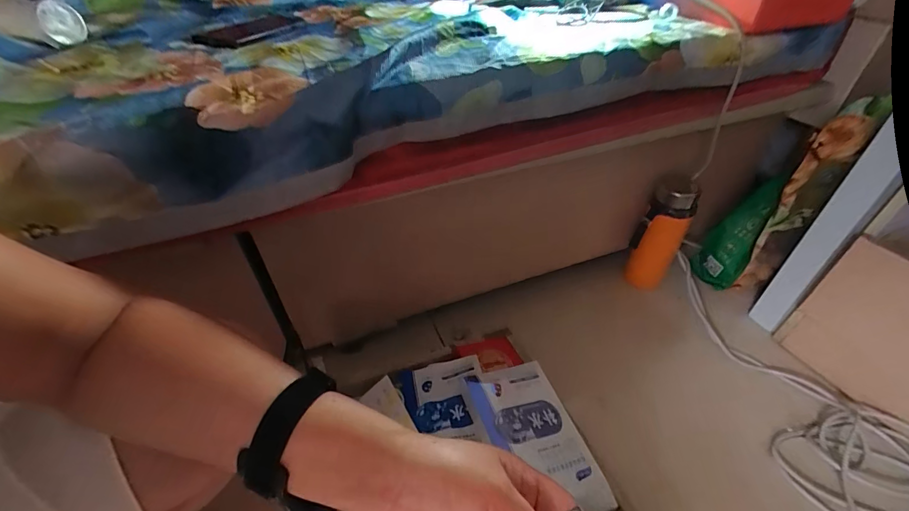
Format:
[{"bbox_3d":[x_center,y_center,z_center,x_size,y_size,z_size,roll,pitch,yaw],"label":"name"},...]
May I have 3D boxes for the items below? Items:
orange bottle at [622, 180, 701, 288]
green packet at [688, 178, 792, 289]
[{"bbox_3d":[0.400,-0.041,0.755,0.074,0.225,0.079,28,49,30],"label":"orange bottle"},{"bbox_3d":[0.543,-0.040,0.763,0.064,0.234,0.077,14,44,18],"label":"green packet"}]

